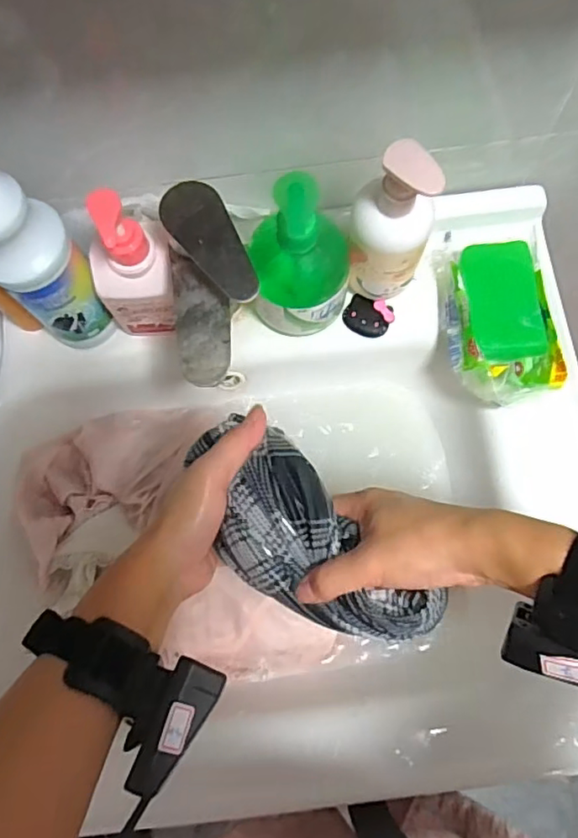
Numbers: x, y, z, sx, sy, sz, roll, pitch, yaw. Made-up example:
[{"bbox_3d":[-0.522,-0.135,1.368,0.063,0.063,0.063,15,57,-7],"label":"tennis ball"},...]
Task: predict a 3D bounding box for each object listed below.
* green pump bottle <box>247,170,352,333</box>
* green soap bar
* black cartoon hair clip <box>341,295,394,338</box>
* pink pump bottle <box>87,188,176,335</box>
[{"bbox_3d":[0.010,-0.123,0.444,0.078,0.158,0.073,1,74,3],"label":"green pump bottle"},{"bbox_3d":[0.182,-0.103,0.495,0.060,0.020,0.103,-6,73,1],"label":"green soap bar"},{"bbox_3d":[0.071,-0.092,0.520,0.043,0.011,0.035,13,75,7],"label":"black cartoon hair clip"},{"bbox_3d":[-0.118,-0.111,0.438,0.060,0.147,0.046,-21,74,-3],"label":"pink pump bottle"}]

